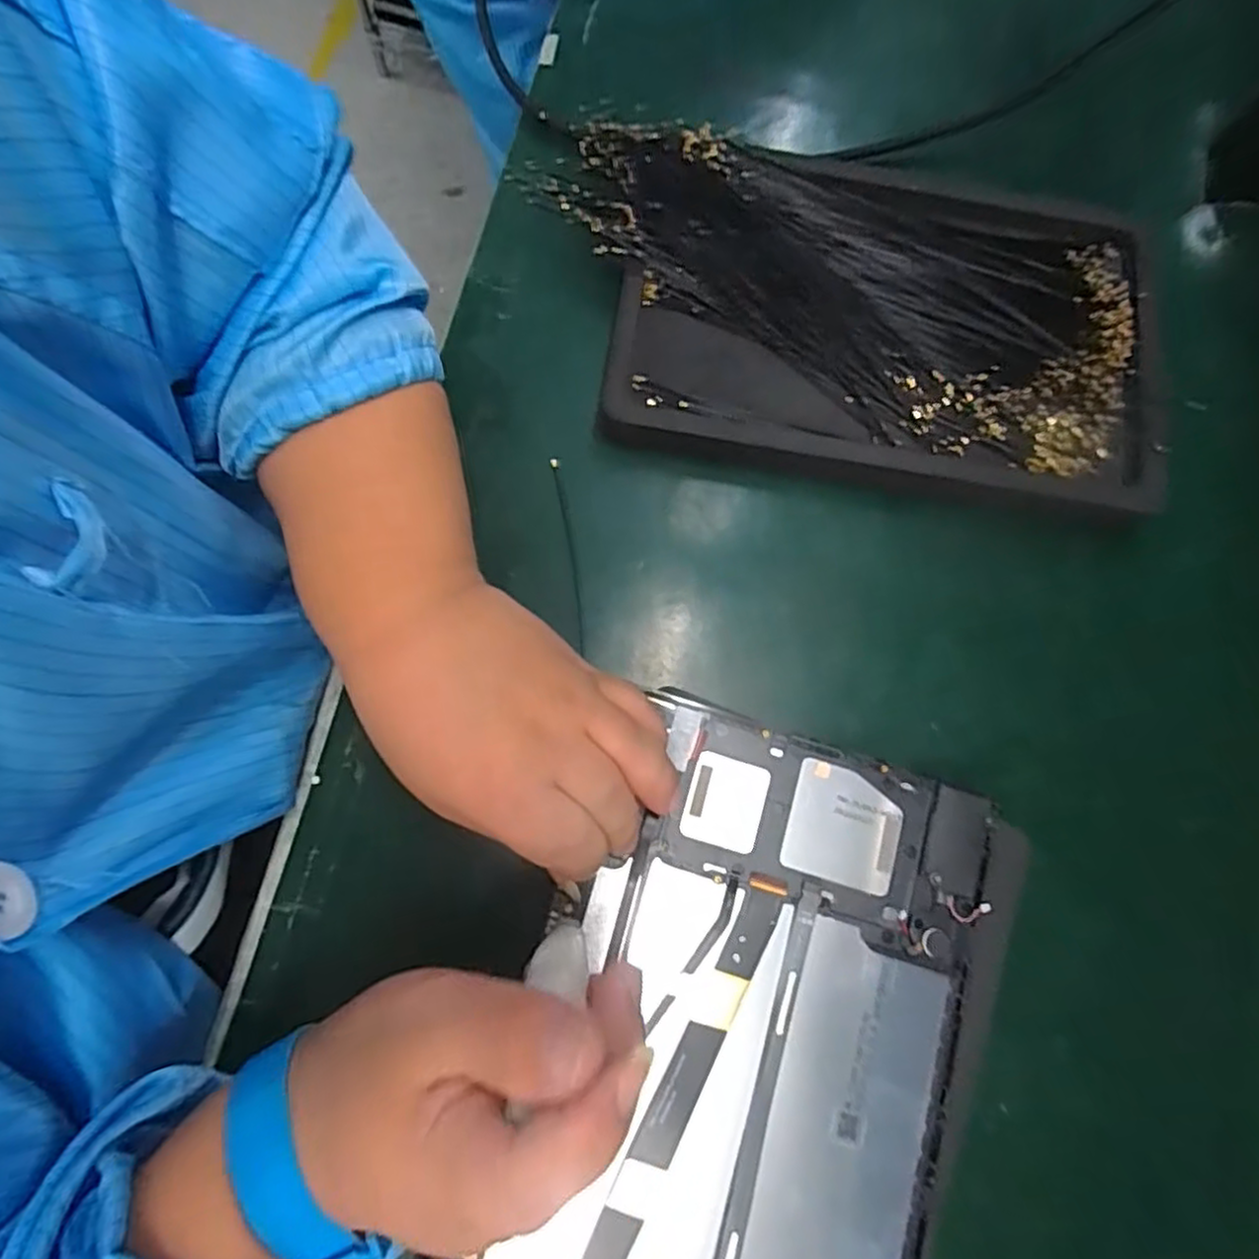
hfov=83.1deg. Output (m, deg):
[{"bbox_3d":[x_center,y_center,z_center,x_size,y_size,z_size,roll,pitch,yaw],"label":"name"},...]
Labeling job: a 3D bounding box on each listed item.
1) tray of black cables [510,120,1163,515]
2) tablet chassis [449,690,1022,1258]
[{"bbox_3d":[0.103,-0.145,0.325,0.269,0.031,0.156,9,76,2],"label":"tray of black cables"},{"bbox_3d":[0.041,0.157,0.247,0.146,0.014,0.239,20,77,5],"label":"tablet chassis"}]

